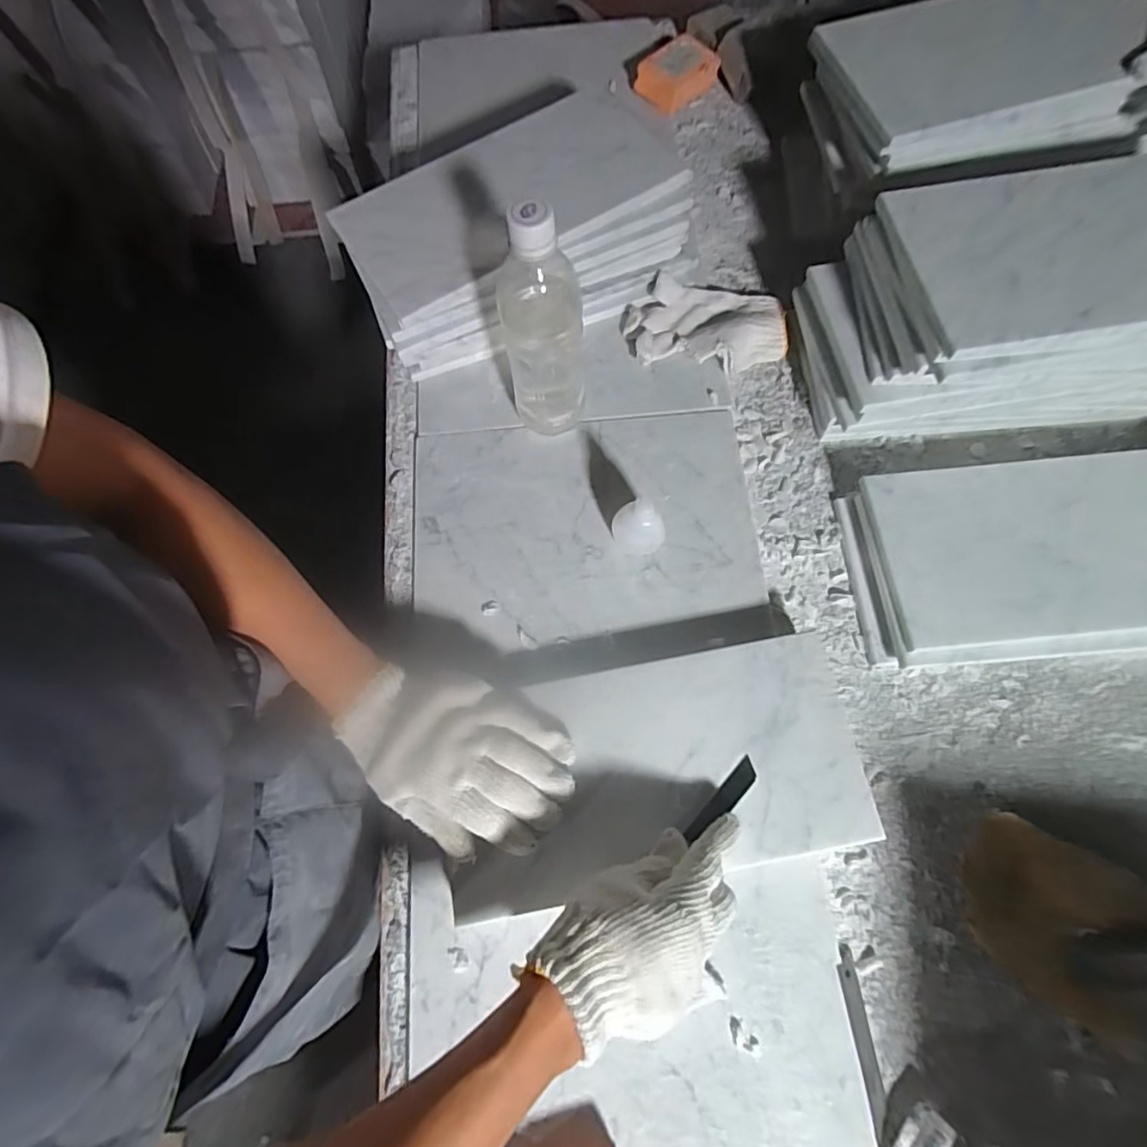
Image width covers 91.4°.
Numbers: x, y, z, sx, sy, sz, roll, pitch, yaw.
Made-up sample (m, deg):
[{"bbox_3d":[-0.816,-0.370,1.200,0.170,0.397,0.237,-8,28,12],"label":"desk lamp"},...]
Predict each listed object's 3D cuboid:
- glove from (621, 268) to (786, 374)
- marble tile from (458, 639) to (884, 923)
[{"bbox_3d":[0.131,-0.251,0.554,0.159,0.029,0.094,4,70,1],"label":"glove"},{"bbox_3d":[0.056,0.143,0.409,0.296,0.009,0.149,-11,73,0],"label":"marble tile"}]

